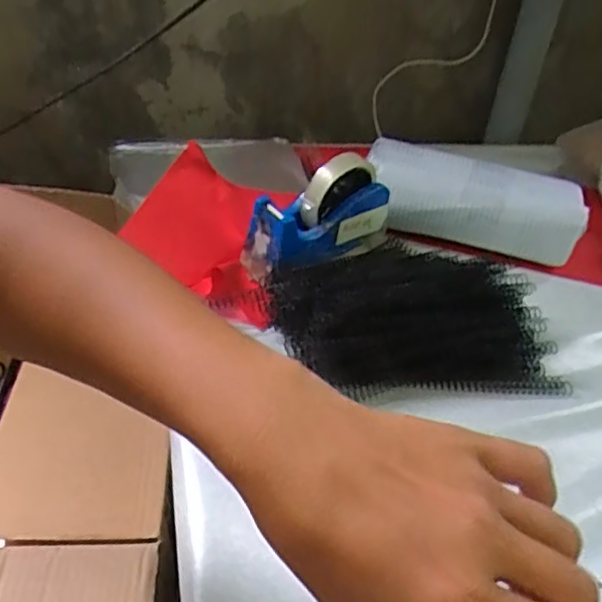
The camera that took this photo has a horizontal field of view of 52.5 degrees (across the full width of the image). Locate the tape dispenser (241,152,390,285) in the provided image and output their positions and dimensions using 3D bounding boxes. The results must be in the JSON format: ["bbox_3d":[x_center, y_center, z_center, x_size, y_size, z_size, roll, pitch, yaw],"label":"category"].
[{"bbox_3d":[0.021,-0.093,0.624,0.156,0.102,0.055,-26,50,-34],"label":"tape dispenser"}]

